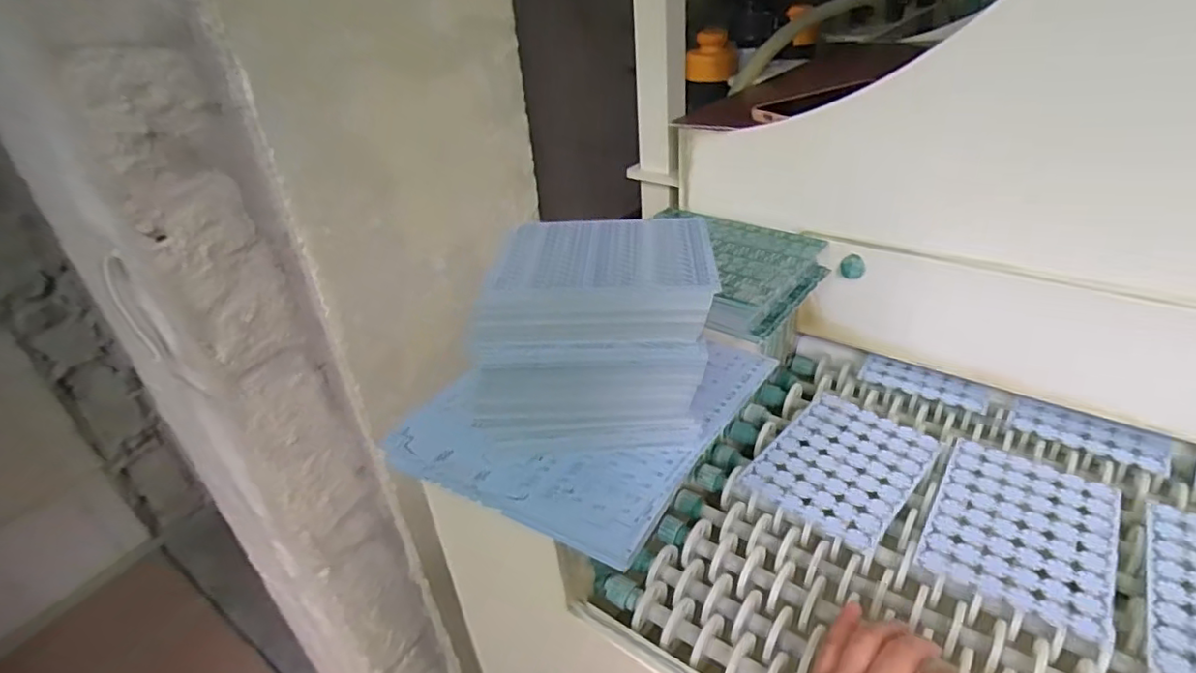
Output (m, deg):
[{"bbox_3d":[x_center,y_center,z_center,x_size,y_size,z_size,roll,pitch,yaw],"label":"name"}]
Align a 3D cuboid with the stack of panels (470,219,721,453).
[{"bbox_3d":[-0.001,-0.004,0.415,0.145,0.111,0.120,-3,33,4],"label":"stack of panels"}]

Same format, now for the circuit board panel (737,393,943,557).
[{"bbox_3d":[0.215,0.111,0.537,0.114,0.007,0.151,26,45,36],"label":"circuit board panel"}]

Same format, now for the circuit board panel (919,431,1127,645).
[{"bbox_3d":[0.325,0.142,0.470,0.115,0.004,0.154,19,40,32],"label":"circuit board panel"}]

